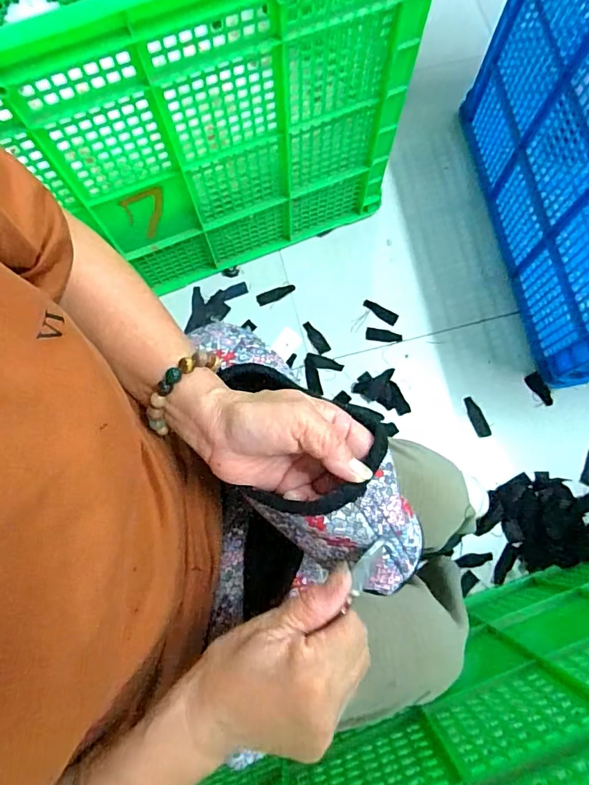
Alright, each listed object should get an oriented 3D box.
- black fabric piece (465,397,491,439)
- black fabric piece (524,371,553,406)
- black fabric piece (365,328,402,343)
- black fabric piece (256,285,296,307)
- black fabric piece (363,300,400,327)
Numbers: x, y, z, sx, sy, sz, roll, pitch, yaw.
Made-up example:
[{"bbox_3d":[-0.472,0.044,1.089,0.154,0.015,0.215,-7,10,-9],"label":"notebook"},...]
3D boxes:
[{"bbox_3d":[0.343,0.047,0.892,0.024,0.009,0.080,-19,78,-4],"label":"black fabric piece"},{"bbox_3d":[0.466,-0.005,0.900,0.027,0.012,0.067,-24,78,-5],"label":"black fabric piece"},{"bbox_3d":[0.174,-0.111,0.923,0.071,0.004,0.026,6,84,1],"label":"black fabric piece"},{"bbox_3d":[-0.037,-0.195,0.940,0.078,0.004,0.024,-21,88,-1],"label":"black fabric piece"},{"bbox_3d":[0.169,-0.158,0.930,0.073,0.005,0.025,31,80,7],"label":"black fabric piece"}]

